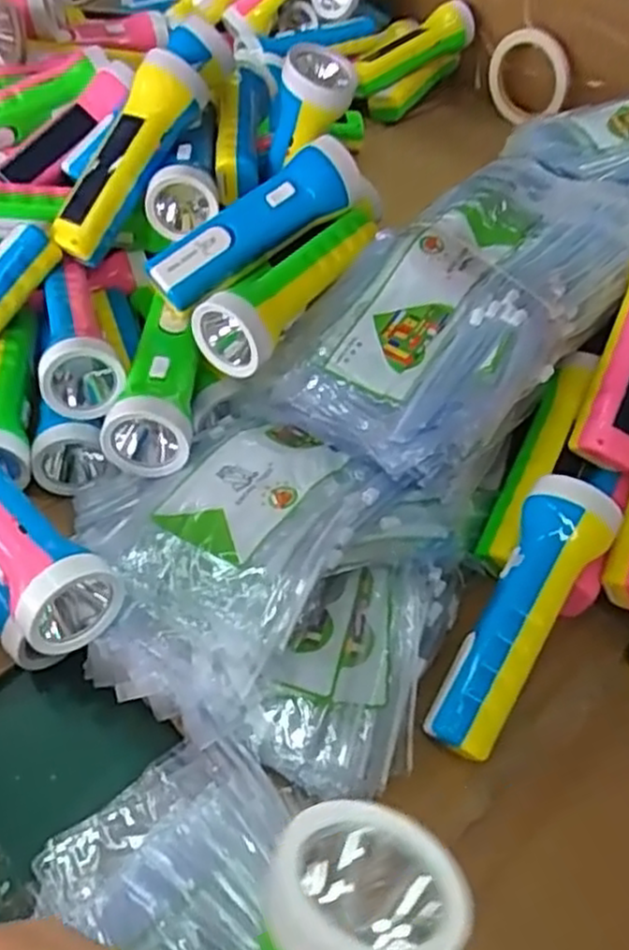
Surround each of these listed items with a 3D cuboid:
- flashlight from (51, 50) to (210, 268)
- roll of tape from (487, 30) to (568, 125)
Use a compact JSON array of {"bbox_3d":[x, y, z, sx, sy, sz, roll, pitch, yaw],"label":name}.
[{"bbox_3d":[-0.142,-0.239,0.569,0.057,0.042,0.166,34,94,22],"label":"flashlight"},{"bbox_3d":[0.243,-0.454,0.855,0.088,0.095,0.028,12,51,6],"label":"roll of tape"}]

